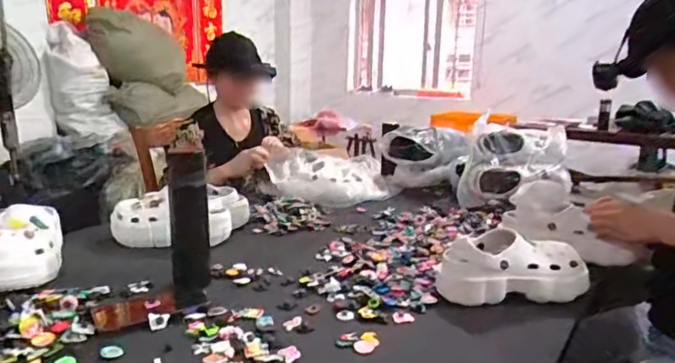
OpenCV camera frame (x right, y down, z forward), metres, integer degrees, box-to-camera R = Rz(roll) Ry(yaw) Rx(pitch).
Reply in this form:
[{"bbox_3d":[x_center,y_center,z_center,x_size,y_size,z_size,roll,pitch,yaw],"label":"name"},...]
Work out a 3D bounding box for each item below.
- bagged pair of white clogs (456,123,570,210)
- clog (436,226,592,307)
[{"bbox_3d":[0.494,-0.033,1.393,0.287,0.209,0.145,4,12,13],"label":"bagged pair of white clogs"},{"bbox_3d":[0.292,0.143,0.852,0.253,0.100,0.114,0,12,-6],"label":"clog"}]

